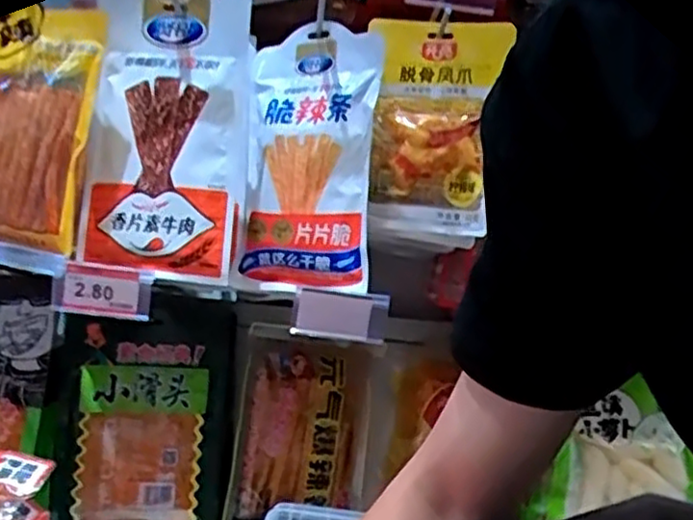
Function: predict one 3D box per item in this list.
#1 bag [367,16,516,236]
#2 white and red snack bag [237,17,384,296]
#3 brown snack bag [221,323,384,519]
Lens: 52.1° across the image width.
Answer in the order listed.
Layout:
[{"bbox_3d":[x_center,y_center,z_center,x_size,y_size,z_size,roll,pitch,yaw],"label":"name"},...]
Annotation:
[{"bbox_3d":[0.081,-0.131,0.663,0.114,0.188,0.030,5,-3,11],"label":"bag"},{"bbox_3d":[-0.034,-0.102,0.677,0.127,0.256,0.032,4,-8,22],"label":"white and red snack bag"},{"bbox_3d":[-0.051,0.216,0.884,0.186,0.240,0.040,6,-3,-14],"label":"brown snack bag"}]

